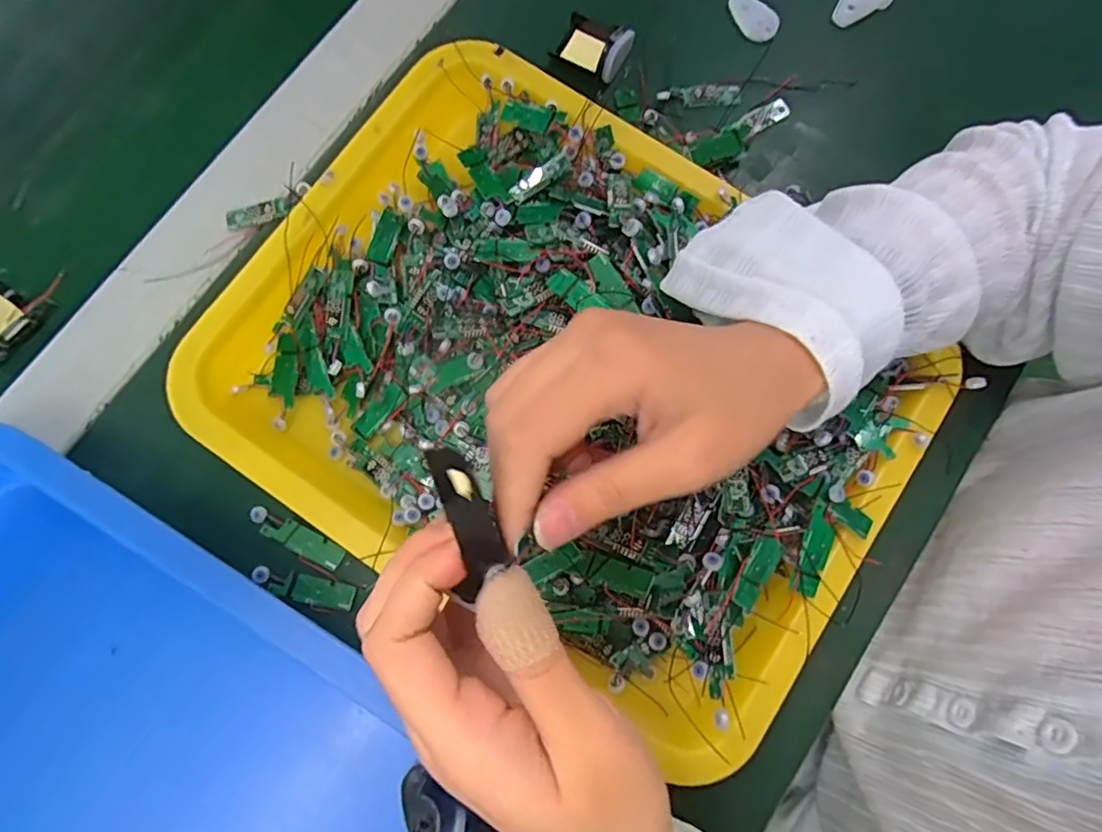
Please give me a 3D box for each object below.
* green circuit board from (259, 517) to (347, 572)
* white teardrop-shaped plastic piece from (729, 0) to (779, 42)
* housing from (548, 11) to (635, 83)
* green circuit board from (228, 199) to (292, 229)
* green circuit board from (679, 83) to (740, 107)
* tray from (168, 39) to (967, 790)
[{"bbox_3d":[-0.127,0.064,0.301,0.042,0.004,0.013,28,65,0],"label":"green circuit board"},{"bbox_3d":[0.125,-0.250,0.366,0.017,0.010,0.038,-43,83,-9],"label":"white teardrop-shaped plastic piece"},{"bbox_3d":[0.025,-0.222,0.353,0.042,0.016,0.034,28,79,4],"label":"housing"},{"bbox_3d":[-0.166,-0.114,0.330,0.037,0.004,0.011,-10,79,-3],"label":"green circuit board"},{"bbox_3d":[0.097,-0.195,0.355,0.034,0.007,0.012,2,79,-1],"label":"green circuit board"},{"bbox_3d":[0.008,-0.023,0.297,0.330,0.041,0.260,33,80,5],"label":"tray"}]

